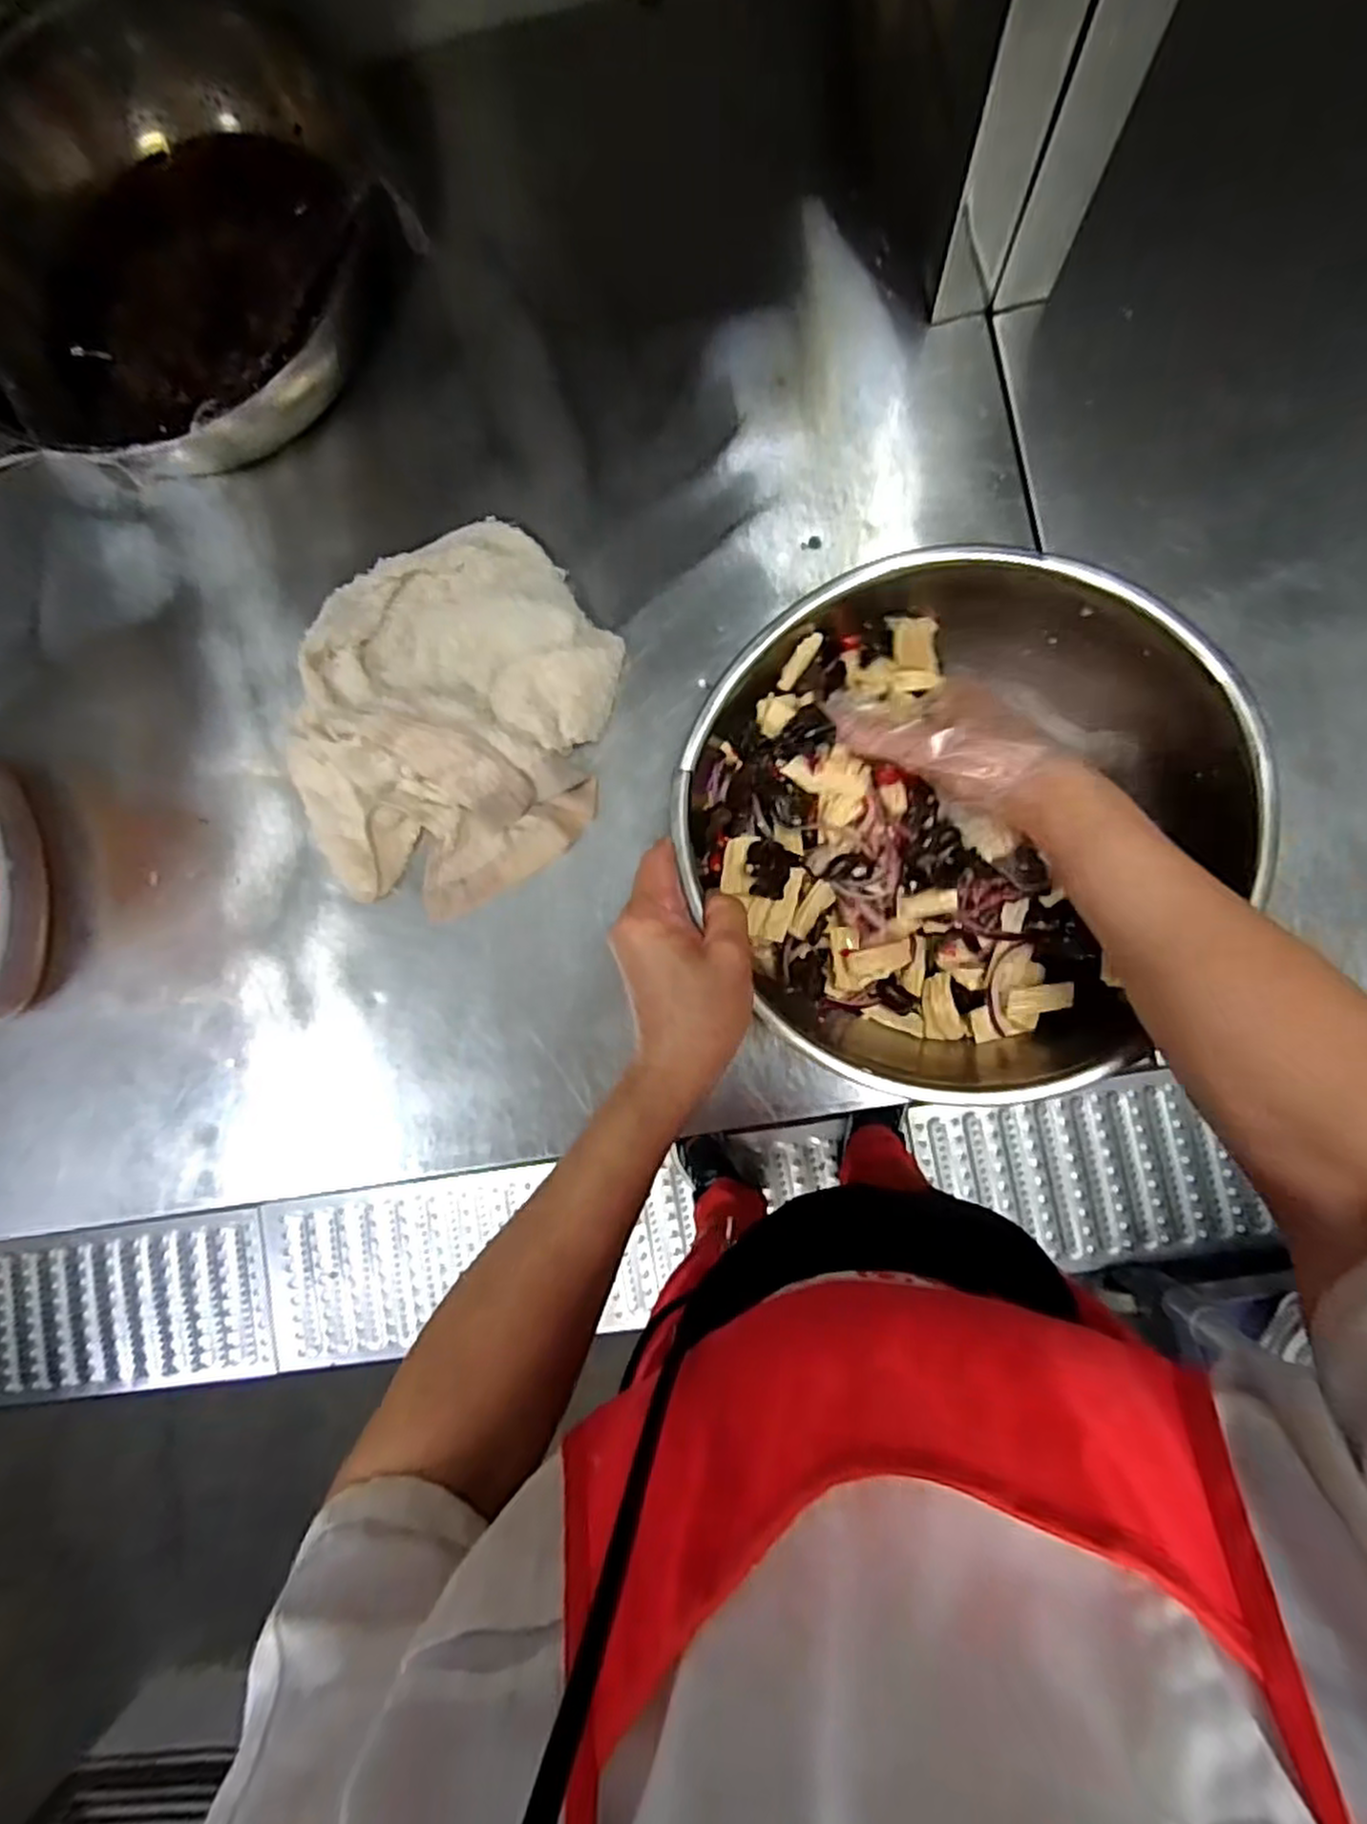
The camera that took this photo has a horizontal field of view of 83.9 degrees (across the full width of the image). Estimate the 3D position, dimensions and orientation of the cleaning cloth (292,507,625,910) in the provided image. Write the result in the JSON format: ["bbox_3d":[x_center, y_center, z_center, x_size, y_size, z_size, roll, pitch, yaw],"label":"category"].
[{"bbox_3d":[-0.152,-0.128,0.486,0.203,0.043,0.251,18,89,6],"label":"cleaning cloth"}]

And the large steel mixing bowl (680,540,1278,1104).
[{"bbox_3d":[0.145,-0.042,0.418,0.284,0.090,0.280,0,87,6],"label":"large steel mixing bowl"}]

